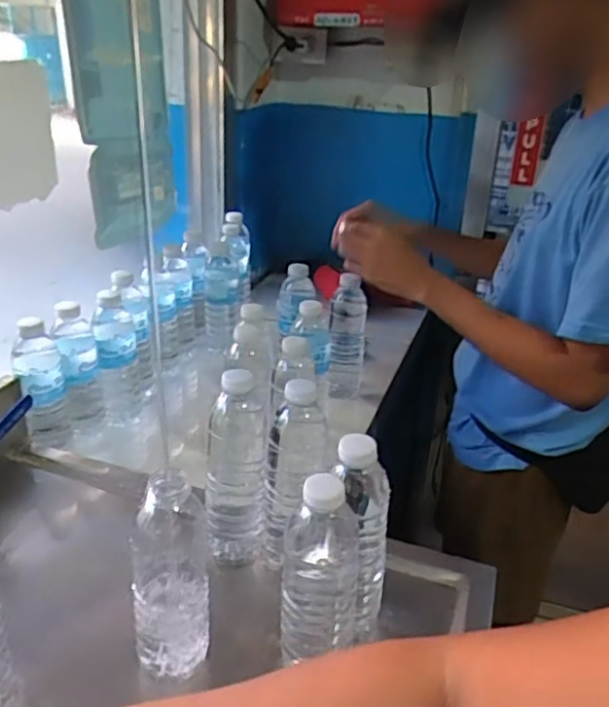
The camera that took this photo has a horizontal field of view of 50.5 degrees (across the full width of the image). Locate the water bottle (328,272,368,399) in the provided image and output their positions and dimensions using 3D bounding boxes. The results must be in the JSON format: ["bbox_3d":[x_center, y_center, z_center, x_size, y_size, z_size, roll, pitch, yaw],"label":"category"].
[{"bbox_3d":[0.067,-0.021,1.035,0.057,0.197,0.056,6,27,7],"label":"water bottle"}]

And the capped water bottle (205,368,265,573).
[{"bbox_3d":[-0.069,0.118,0.656,0.059,0.204,0.055,1,27,-4],"label":"capped water bottle"}]

